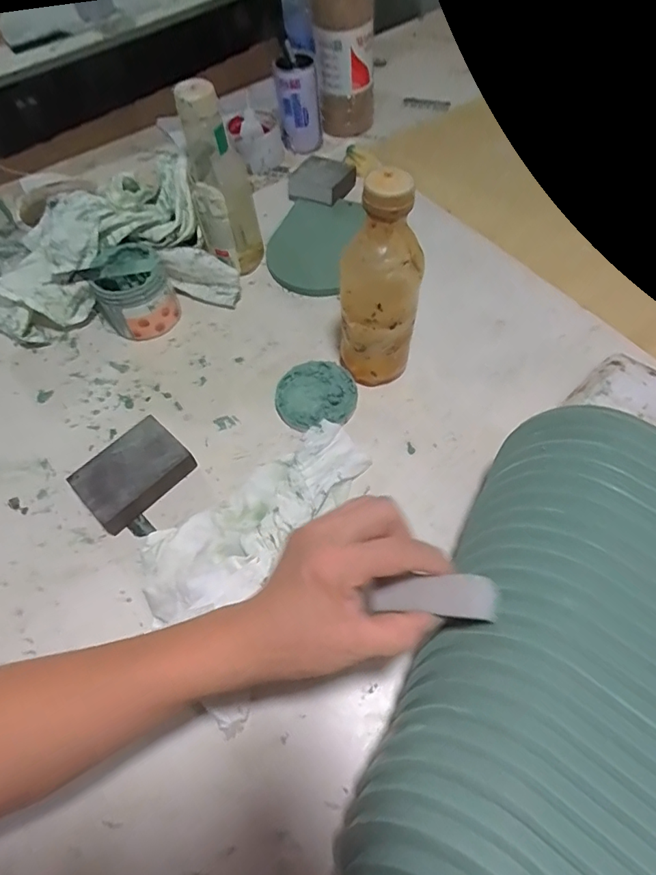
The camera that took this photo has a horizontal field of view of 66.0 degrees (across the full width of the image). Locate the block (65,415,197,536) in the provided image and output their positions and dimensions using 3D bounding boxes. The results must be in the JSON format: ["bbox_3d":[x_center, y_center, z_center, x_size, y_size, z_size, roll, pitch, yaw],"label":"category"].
[{"bbox_3d":[-0.185,0.034,0.481,0.097,0.028,0.068,-41,65,-20],"label":"block"}]

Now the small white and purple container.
[{"bbox_3d":[-0.043,-0.501,0.755,0.062,0.142,0.056,-4,59,1],"label":"small white and purple container"}]

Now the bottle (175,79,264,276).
[{"bbox_3d":[-0.117,-0.275,0.557,0.067,0.205,0.058,-13,59,-5],"label":"bottle"}]

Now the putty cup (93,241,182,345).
[{"bbox_3d":[-0.219,-0.163,0.571,0.079,0.081,0.077,-1,59,2],"label":"putty cup"}]

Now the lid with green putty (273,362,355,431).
[{"bbox_3d":[-0.012,-0.042,0.517,0.080,0.017,0.077,-1,59,2],"label":"lid with green putty"}]

